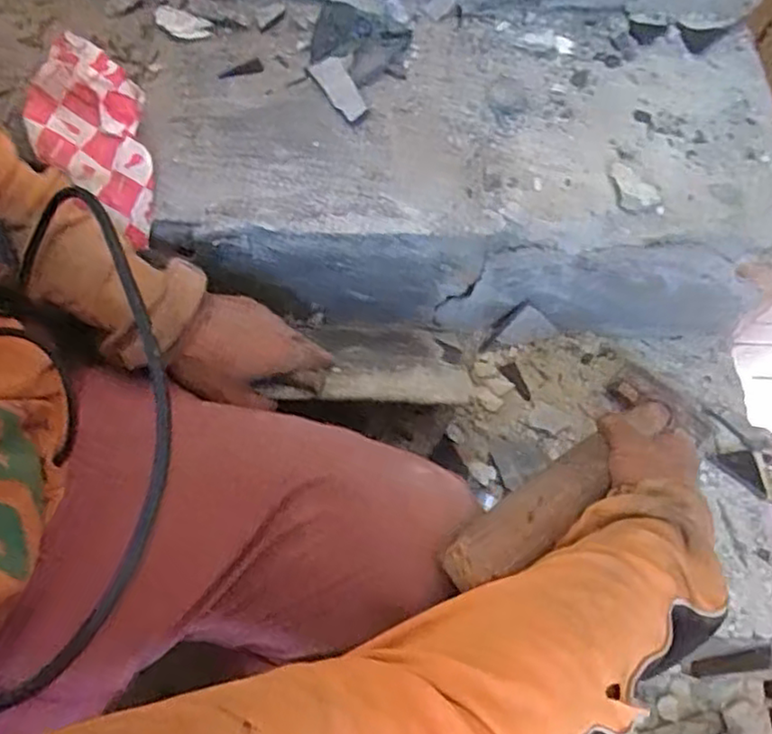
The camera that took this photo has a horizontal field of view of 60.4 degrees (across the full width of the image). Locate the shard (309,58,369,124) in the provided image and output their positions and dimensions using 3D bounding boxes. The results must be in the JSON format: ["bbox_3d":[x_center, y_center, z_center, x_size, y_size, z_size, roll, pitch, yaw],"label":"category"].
[{"bbox_3d":[-0.041,-0.251,0.599,0.028,0.010,0.073,-32,75,-2],"label":"shard"}]

